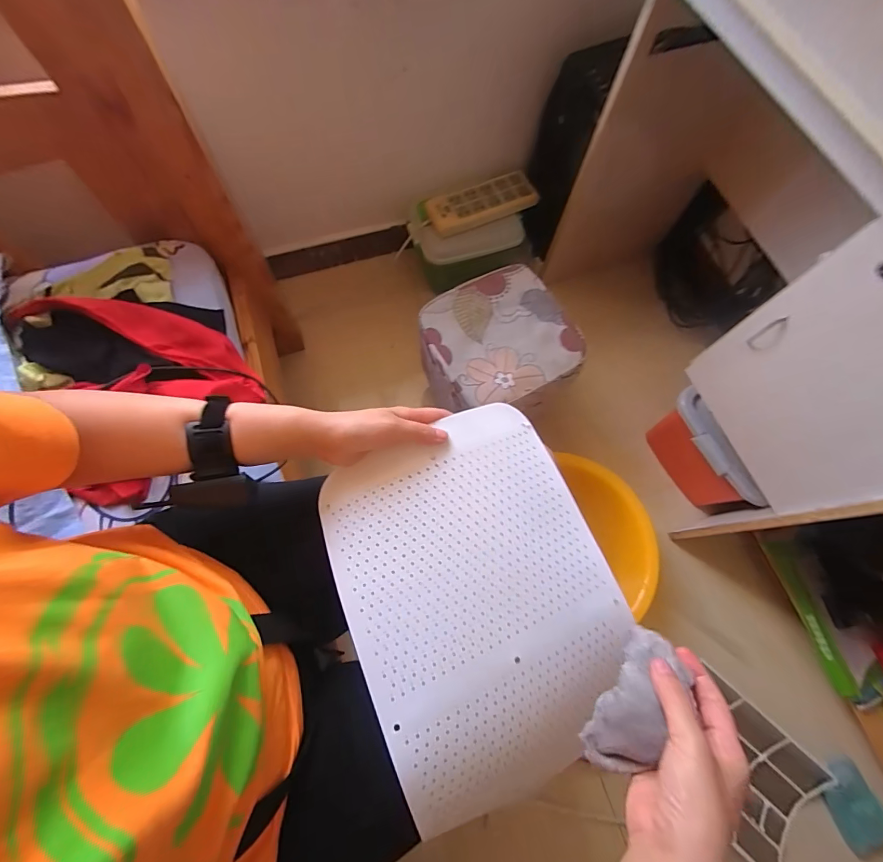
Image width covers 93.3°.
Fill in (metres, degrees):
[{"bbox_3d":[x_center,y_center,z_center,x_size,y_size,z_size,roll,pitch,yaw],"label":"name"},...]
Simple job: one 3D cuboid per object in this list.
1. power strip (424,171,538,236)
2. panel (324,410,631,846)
[{"bbox_3d":[0.091,-0.542,0.990,0.256,0.047,0.086,-23,74,-9],"label":"power strip"},{"bbox_3d":[0.043,0.157,0.418,0.262,0.043,0.332,-22,74,-9],"label":"panel"}]

